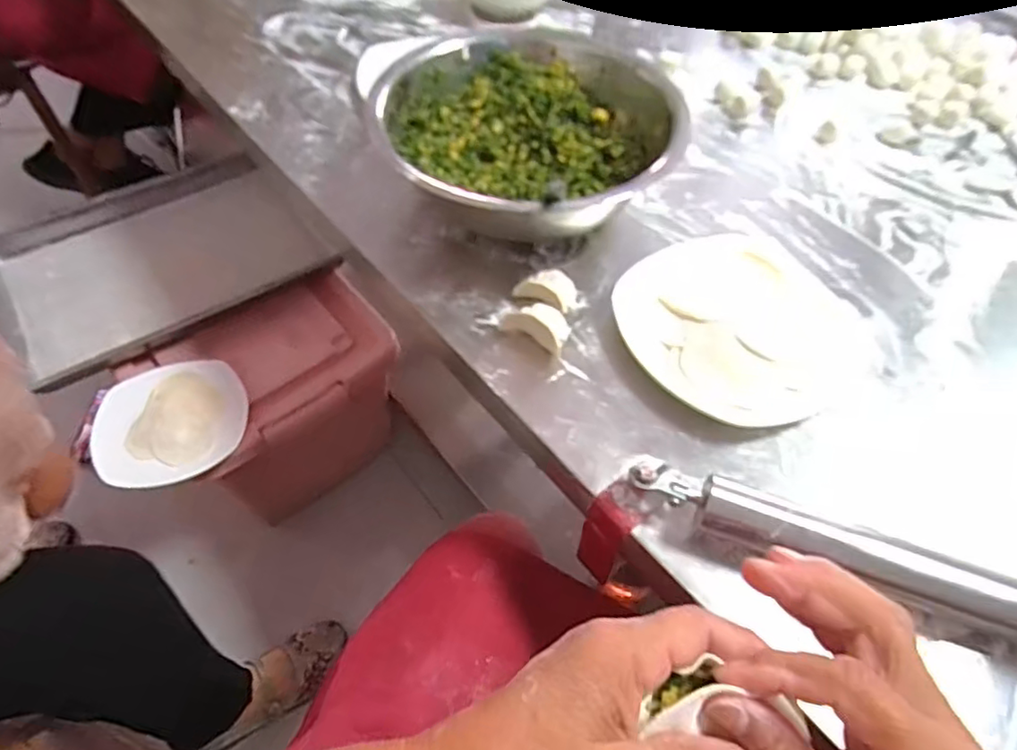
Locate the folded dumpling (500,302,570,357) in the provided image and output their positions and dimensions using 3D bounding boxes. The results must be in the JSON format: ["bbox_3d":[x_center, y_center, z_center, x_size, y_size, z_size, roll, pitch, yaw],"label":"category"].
[{"bbox_3d":[0.024,-0.039,0.477,0.052,0.024,0.032,26,58,14],"label":"folded dumpling"}]

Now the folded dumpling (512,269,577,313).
[{"bbox_3d":[0.033,-0.069,0.498,0.045,0.025,0.038,30,59,17],"label":"folded dumpling"}]

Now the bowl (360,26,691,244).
[{"bbox_3d":[0.015,-0.234,0.564,0.266,0.100,0.205,-7,56,-7],"label":"bowl"}]

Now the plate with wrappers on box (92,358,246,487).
[{"bbox_3d":[-0.422,0.056,0.751,0.178,0.018,0.166,1,55,-2],"label":"plate with wrappers on box"}]

